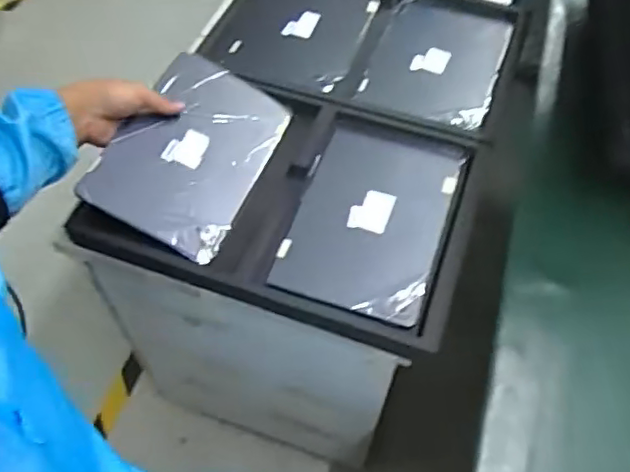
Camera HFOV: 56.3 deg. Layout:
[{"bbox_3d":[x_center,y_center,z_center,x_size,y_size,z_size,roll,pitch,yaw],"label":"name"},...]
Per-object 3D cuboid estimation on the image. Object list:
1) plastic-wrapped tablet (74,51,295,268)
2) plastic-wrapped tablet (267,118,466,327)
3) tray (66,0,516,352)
[{"bbox_3d":[-0.141,-0.101,0.692,0.159,0.016,0.240,30,57,-9],"label":"plastic-wrapped tablet"},{"bbox_3d":[0.066,-0.026,0.690,0.166,0.011,0.257,17,59,11],"label":"plastic-wrapped tablet"},{"bbox_3d":[0.027,-0.165,0.773,0.448,0.047,0.592,15,59,10],"label":"tray"}]

